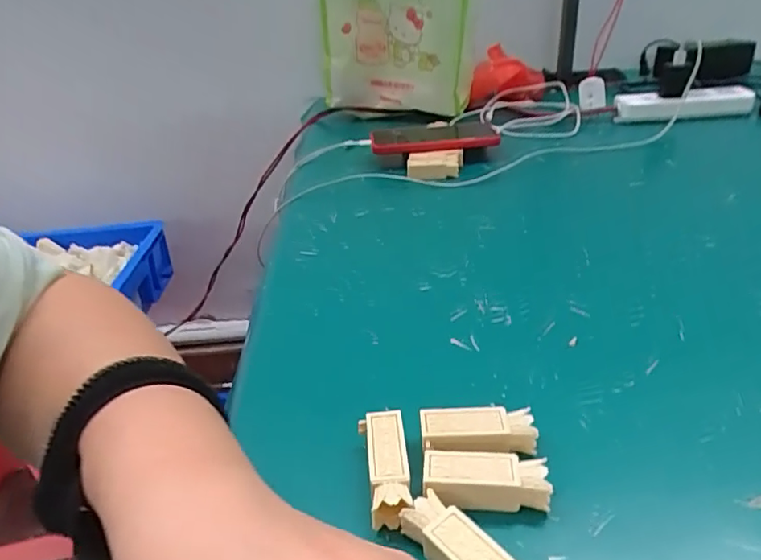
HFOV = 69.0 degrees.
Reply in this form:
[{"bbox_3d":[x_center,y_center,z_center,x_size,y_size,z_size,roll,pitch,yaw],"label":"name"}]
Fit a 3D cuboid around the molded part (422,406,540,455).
[{"bbox_3d":[0.052,0.086,0.299,0.060,0.022,0.026,-3,29,3],"label":"molded part"}]

